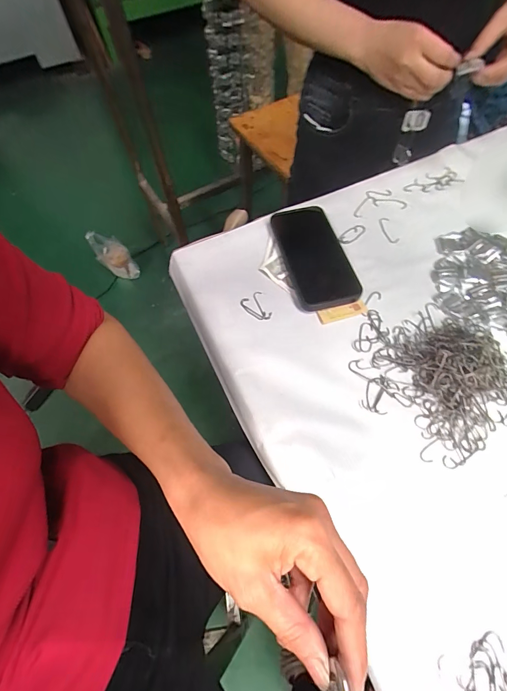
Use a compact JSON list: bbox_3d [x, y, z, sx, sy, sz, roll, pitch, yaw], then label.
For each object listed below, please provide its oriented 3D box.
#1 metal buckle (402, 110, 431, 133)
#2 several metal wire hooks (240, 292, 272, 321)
[{"bbox_3d":[0.259,-0.358,0.560,0.039,0.035,0.011,21,66,21],"label":"metal buckle"},{"bbox_3d":[0.002,-0.049,0.450,0.031,0.005,0.043,-19,62,-9],"label":"several metal wire hooks"}]

